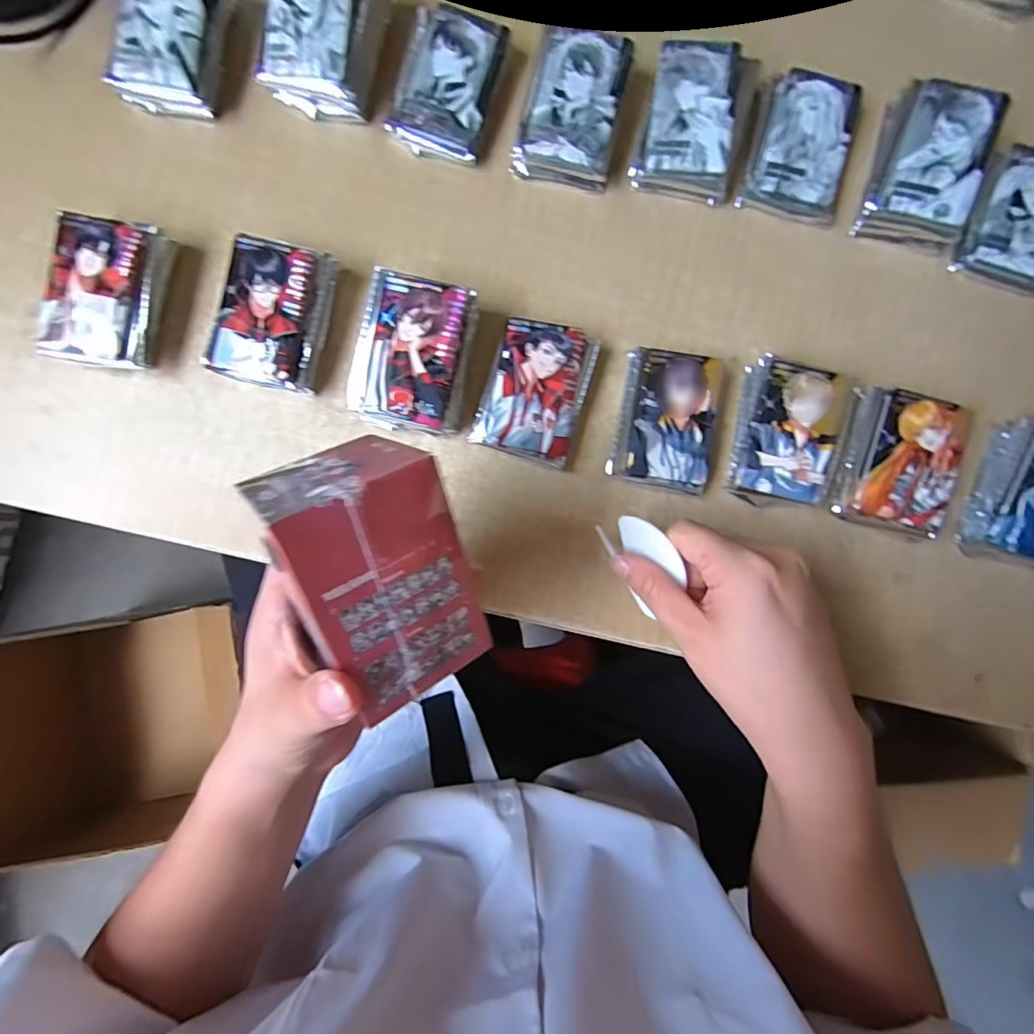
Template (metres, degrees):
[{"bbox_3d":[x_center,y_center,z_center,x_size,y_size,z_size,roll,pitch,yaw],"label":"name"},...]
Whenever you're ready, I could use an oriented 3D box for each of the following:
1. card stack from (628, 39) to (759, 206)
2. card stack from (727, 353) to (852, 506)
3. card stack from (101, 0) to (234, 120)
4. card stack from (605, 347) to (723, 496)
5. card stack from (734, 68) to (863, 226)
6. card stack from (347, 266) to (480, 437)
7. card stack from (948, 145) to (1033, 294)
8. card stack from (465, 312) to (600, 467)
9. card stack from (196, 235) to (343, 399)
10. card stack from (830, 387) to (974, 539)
[{"bbox_3d":[0.120,-0.269,0.340,0.067,0.028,0.089,10,88,-2],"label":"card stack"},{"bbox_3d":[0.178,-0.054,0.329,0.058,0.033,0.090,13,88,-2],"label":"card stack"},{"bbox_3d":[-0.226,-0.317,0.329,0.059,0.031,0.091,16,88,-2],"label":"card stack"},{"bbox_3d":[0.099,-0.064,0.334,0.062,0.022,0.087,11,88,-2],"label":"card stack"},{"bbox_3d":[0.197,-0.258,0.345,0.067,0.017,0.092,11,88,-2],"label":"card stack"},{"bbox_3d":[-0.067,-0.103,0.321,0.070,0.043,0.089,13,88,-2],"label":"card stack"},{"bbox_3d":[0.352,-0.210,0.351,0.060,0.020,0.092,18,88,-2],"label":"card stack"},{"bbox_3d":[0.013,-0.083,0.333,0.065,0.021,0.089,17,88,-2],"label":"card stack"},{"bbox_3d":[-0.159,-0.130,0.324,0.064,0.030,0.089,15,88,-2],"label":"card stack"},{"bbox_3d":[0.253,-0.037,0.335,0.067,0.034,0.092,13,88,-2],"label":"card stack"}]

